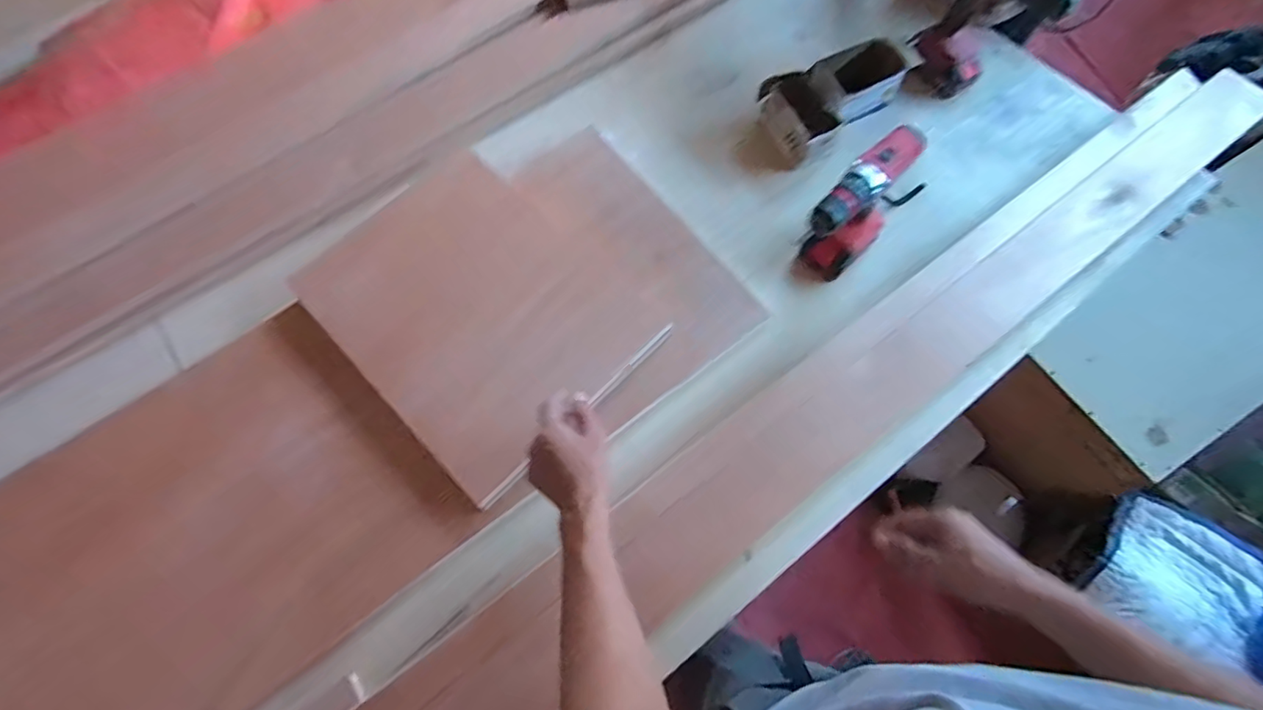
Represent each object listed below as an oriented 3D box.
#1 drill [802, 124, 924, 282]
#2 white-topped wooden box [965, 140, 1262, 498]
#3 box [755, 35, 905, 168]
[{"bbox_3d":[0.305,-0.190,0.768,0.173,0.194,0.060,-42,73,-13],"label":"drill"},{"bbox_3d":[1.290,-0.066,1.291,0.952,0.301,0.407,-35,72,-11],"label":"white-topped wooden box"},{"bbox_3d":[0.341,-0.456,0.950,0.256,0.080,0.152,-32,71,-10],"label":"box"}]

